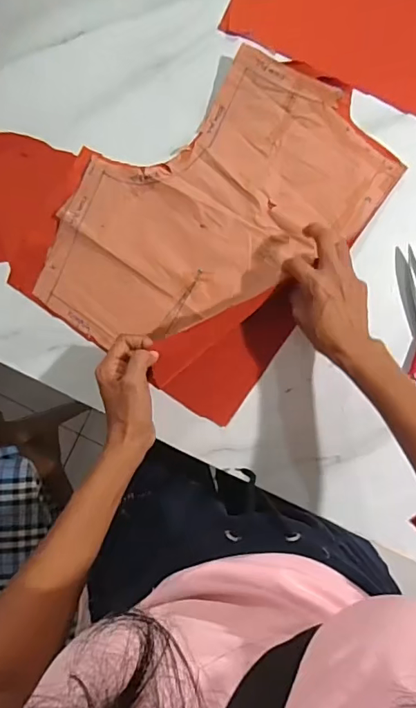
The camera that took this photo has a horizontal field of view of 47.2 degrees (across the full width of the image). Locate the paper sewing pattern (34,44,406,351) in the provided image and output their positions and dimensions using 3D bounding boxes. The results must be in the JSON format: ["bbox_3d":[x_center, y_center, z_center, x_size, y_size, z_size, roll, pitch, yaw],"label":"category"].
[{"bbox_3d":[-0.007,-0.163,0.561,0.407,0.016,0.224,-33,91,5],"label":"paper sewing pattern"}]

